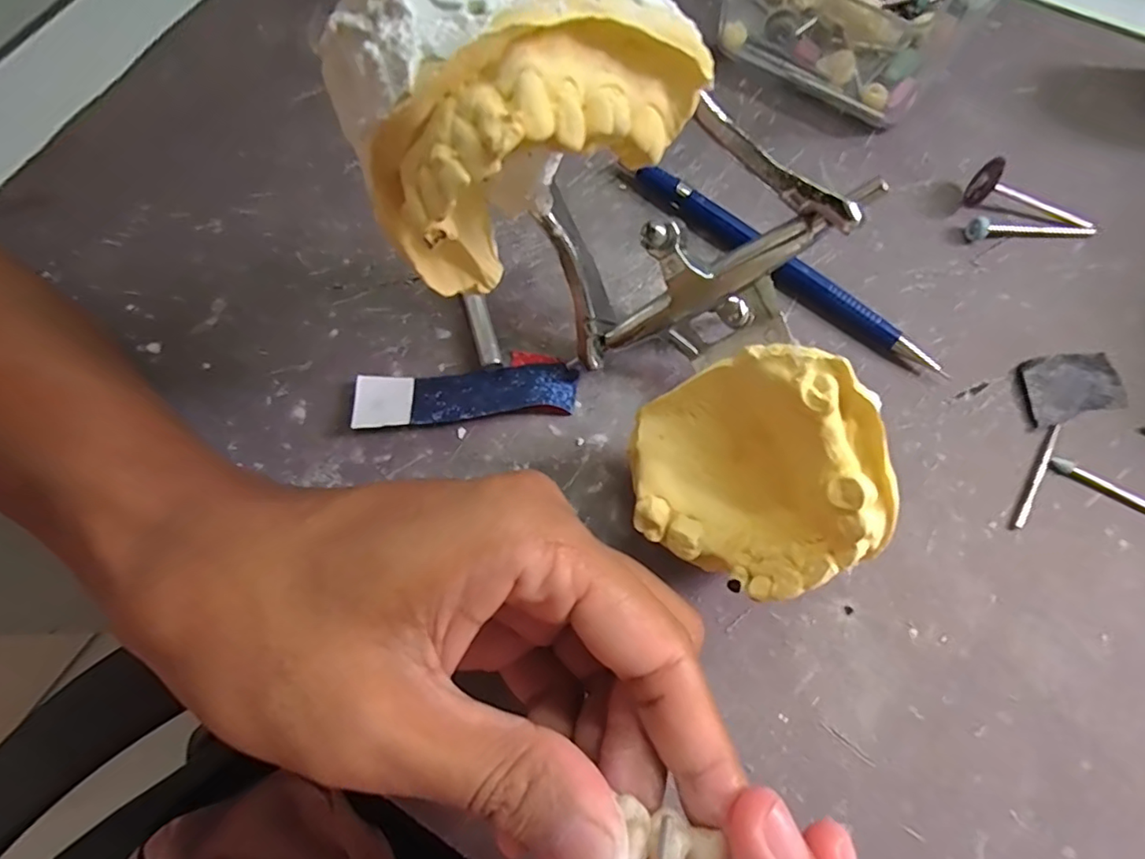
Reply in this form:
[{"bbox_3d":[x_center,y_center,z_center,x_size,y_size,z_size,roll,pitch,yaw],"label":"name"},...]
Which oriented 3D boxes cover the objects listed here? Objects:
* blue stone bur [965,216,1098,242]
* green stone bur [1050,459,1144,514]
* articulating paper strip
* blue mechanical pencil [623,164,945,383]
[{"bbox_3d":[0.171,-0.074,0.205,0.048,0.008,0.006,-3,72,1],"label":"blue stone bur"},{"bbox_3d":[0.174,0.020,0.178,0.041,0.004,0.006,28,75,10],"label":"green stone bur"},{"bbox_3d":[-0.035,-0.013,0.189,0.074,0.005,0.024,-9,55,-4],"label":"articulating paper strip"},{"bbox_3d":[0.073,-0.060,0.201,0.128,0.012,0.009,40,78,13],"label":"blue mechanical pencil"}]

